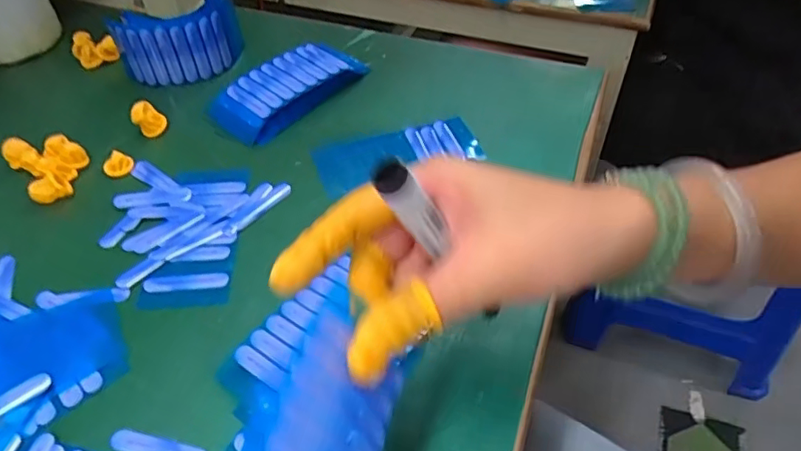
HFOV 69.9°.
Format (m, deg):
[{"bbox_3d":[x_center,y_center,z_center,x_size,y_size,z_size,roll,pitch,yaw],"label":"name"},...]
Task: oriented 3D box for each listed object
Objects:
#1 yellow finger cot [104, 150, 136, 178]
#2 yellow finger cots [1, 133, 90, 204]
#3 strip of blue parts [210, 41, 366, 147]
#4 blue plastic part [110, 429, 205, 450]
[{"bbox_3d":[-0.207,-0.046,0.419,0.020,0.010,0.016,-36,56,-27],"label":"yellow finger cot"},{"bbox_3d":[-0.255,-0.046,0.418,0.047,0.018,0.071,-35,56,-27],"label":"yellow finger cots"},{"bbox_3d":[-0.091,-0.115,0.469,0.055,0.023,0.126,31,55,26],"label":"strip of blue parts"},{"bbox_3d":[-0.119,0.110,0.282,0.050,0.004,0.011,9,49,9],"label":"blue plastic part"}]

